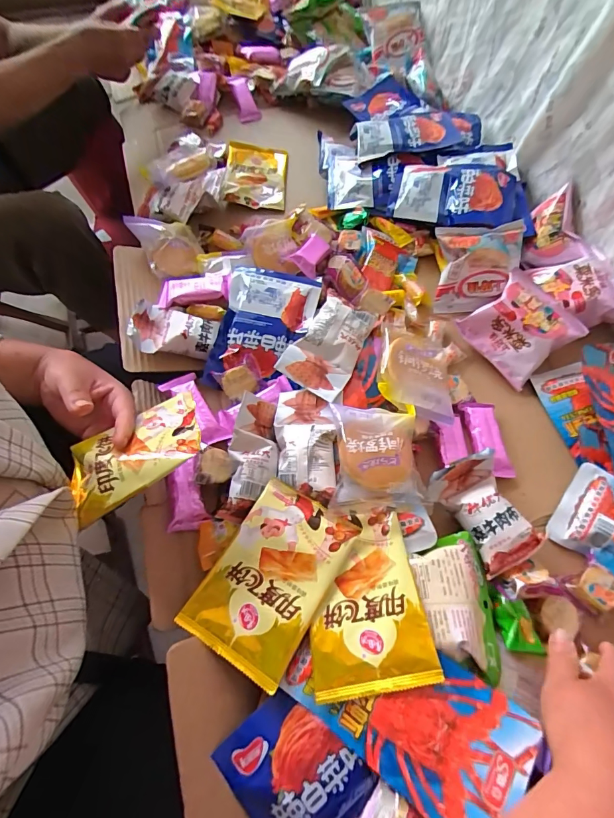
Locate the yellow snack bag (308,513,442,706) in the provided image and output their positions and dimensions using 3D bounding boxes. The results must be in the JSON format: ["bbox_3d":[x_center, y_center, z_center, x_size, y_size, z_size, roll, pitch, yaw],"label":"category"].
[{"bbox_3d":[0.051,0.167,0.352,0.098,0.033,0.142,-5,64,-3],"label":"yellow snack bag"}]

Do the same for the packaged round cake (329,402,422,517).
[{"bbox_3d":[0.069,0.043,0.399,0.085,0.041,0.107,-1,64,-1],"label":"packaged round cake"}]

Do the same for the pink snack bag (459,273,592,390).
[{"bbox_3d":[0.273,-0.106,0.505,0.111,0.035,0.114,-39,76,-15],"label":"pink snack bag"}]

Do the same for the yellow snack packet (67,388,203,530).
[{"bbox_3d":[-0.167,0.045,0.381,0.138,0.022,0.094,-30,44,-1],"label":"yellow snack packet"}]

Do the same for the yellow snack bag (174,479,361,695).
[{"bbox_3d":[-0.031,0.152,0.365,0.100,0.016,0.152,29,67,13],"label":"yellow snack bag"}]

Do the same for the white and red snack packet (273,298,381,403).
[{"bbox_3d":[0.025,-0.075,0.459,0.075,0.018,0.118,28,66,12],"label":"white and red snack packet"}]

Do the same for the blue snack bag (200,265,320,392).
[{"bbox_3d":[-0.055,-0.102,0.509,0.115,0.029,0.164,11,64,5],"label":"blue snack bag"}]

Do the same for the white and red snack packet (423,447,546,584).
[{"bbox_3d":[0.184,0.108,0.415,0.077,0.034,0.109,-23,66,-12],"label":"white and red snack packet"}]

